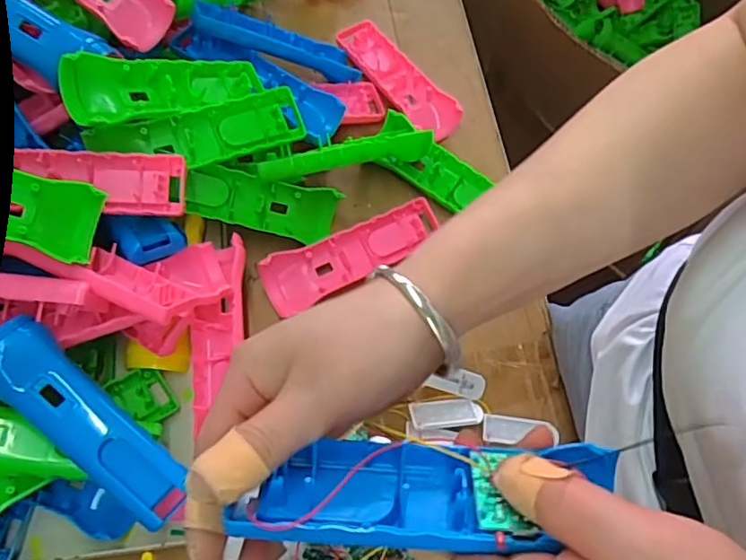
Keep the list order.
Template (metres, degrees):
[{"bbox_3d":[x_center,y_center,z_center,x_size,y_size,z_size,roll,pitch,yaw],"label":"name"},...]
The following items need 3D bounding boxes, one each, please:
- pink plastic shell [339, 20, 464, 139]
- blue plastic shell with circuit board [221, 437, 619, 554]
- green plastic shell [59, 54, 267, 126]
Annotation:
[{"bbox_3d":[0.023,-0.196,0.584,0.045,0.025,0.151,-35,71,-14],"label":"pink plastic shell"},{"bbox_3d":[0.023,0.082,0.234,0.143,0.032,0.042,-2,67,-3],"label":"blue plastic shell with circuit board"},{"bbox_3d":[-0.146,-0.139,0.443,0.151,0.034,0.041,-23,67,-43],"label":"green plastic shell"}]

